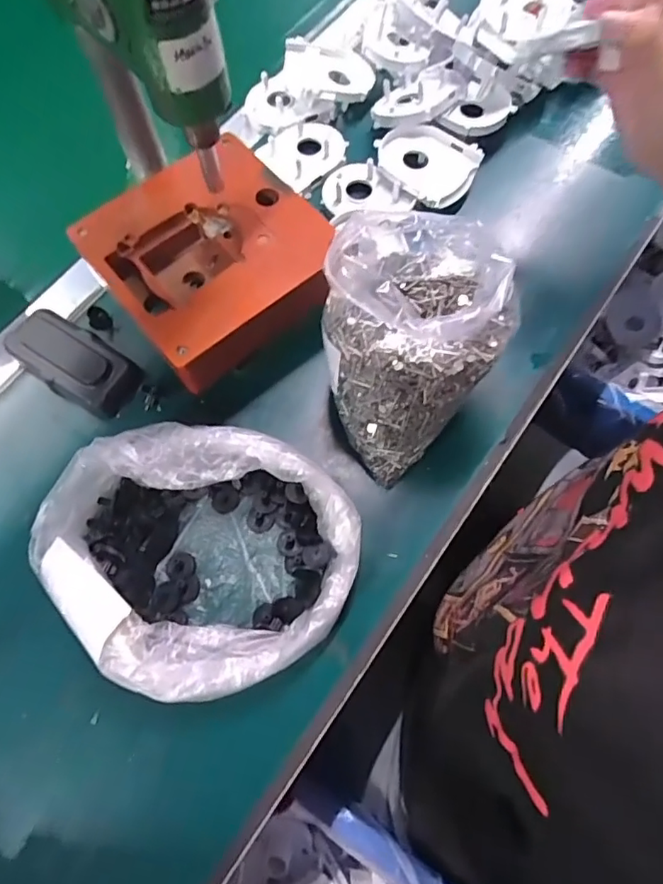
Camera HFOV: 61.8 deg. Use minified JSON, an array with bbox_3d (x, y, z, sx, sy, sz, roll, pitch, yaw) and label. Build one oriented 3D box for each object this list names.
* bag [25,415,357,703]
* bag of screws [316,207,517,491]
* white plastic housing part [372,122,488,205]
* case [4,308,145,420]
[{"bbox_3d":[-0.086,0.068,0.362,0.178,0.058,0.170,41,73,19],"label":"bag"},{"bbox_3d":[0.054,-0.070,0.375,0.133,0.130,0.112,-35,69,-12],"label":"bag of screws"},{"bbox_3d":[0.083,-0.247,0.490,0.073,0.024,0.079,-1,68,2],"label":"white plastic housing part"},{"bbox_3d":[-0.202,-0.064,0.438,0.099,0.034,0.054,33,73,14],"label":"case"}]

